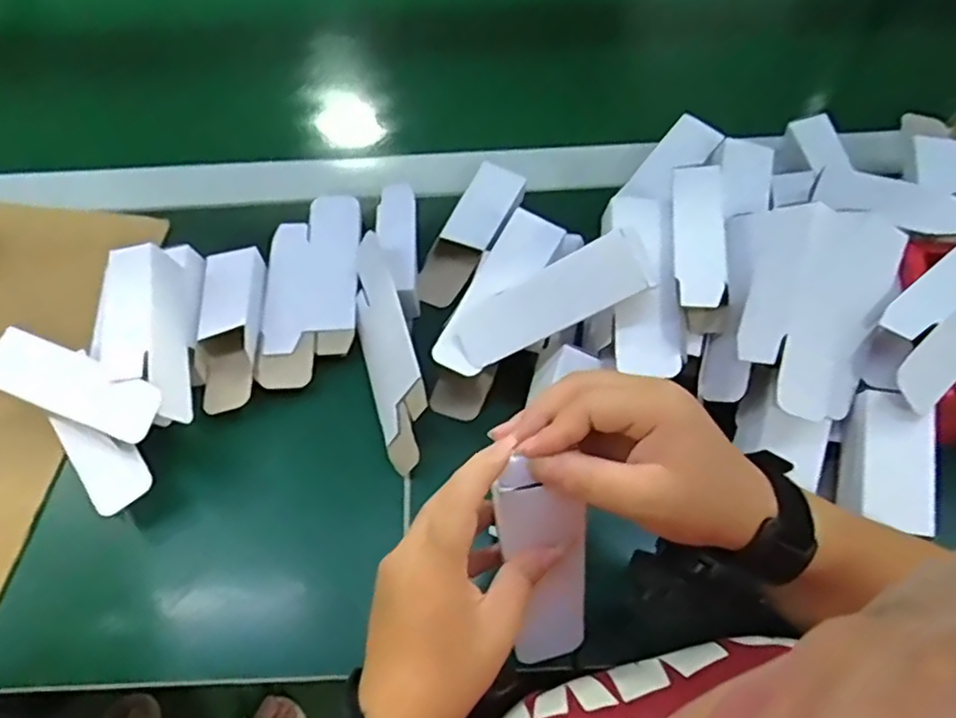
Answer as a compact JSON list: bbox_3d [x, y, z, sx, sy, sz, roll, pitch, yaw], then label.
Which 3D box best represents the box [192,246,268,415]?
[{"bbox_3d":[-0.197,-0.028,0.538,0.046,0.031,0.136,-3,61,2],"label":"box"}]

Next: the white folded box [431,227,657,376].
[{"bbox_3d":[0.038,-0.034,0.459,0.156,0.022,0.044,-26,57,27],"label":"white folded box"}]

